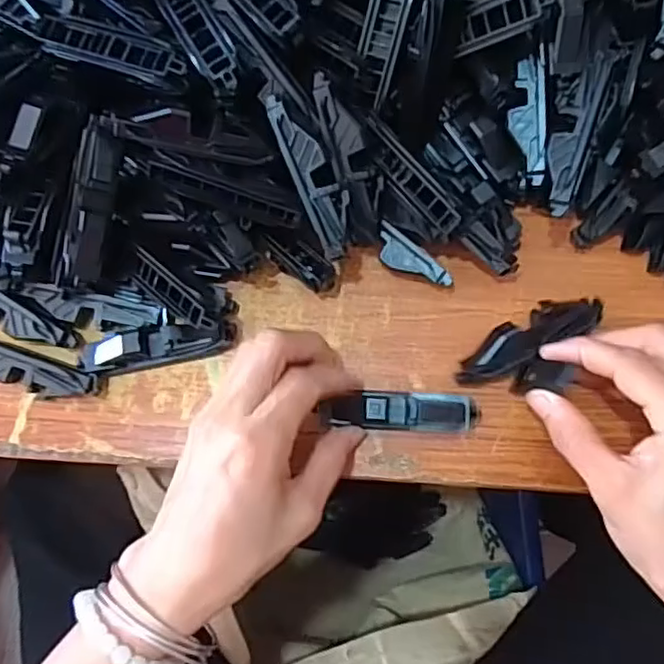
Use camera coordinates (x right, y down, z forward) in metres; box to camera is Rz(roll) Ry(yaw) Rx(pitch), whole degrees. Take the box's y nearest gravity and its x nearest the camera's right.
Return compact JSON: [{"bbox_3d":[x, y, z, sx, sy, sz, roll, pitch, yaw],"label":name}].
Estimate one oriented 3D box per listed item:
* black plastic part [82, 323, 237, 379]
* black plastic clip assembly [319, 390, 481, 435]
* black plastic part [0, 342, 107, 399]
[{"bbox_3d":[-0.091,0.007,0.332,0.080,0.018,0.019,-11,76,-1],"label":"black plastic part"},{"bbox_3d":[0.035,0.040,0.320,0.079,0.016,0.020,1,76,1],"label":"black plastic clip assembly"},{"bbox_3d":[-0.159,0.020,0.332,0.079,0.015,0.019,18,77,5],"label":"black plastic part"}]

